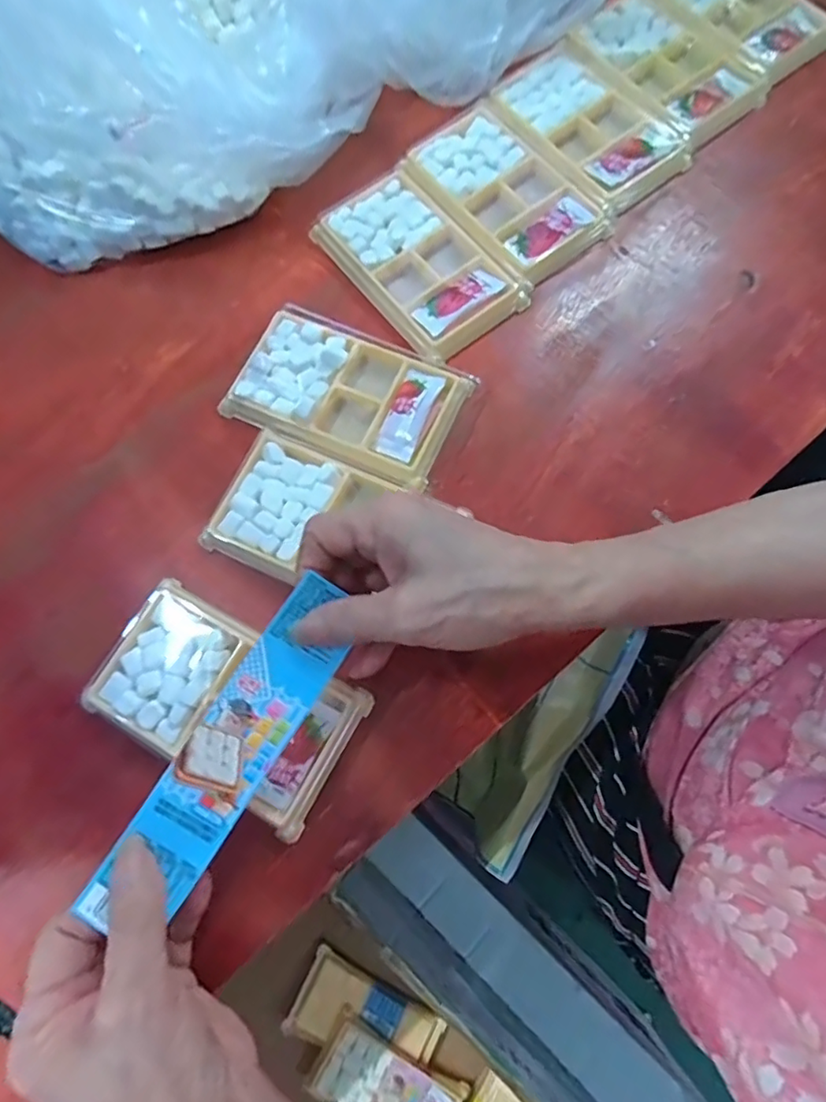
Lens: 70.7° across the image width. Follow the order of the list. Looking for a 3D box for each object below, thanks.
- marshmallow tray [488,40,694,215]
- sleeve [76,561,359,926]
[{"bbox_3d":[0.120,-0.295,0.401,0.084,0.009,0.134,-42,79,-9],"label":"marshmallow tray"},{"bbox_3d":[-0.078,0.086,0.257,0.038,0.007,0.160,35,81,-11],"label":"sleeve"}]

